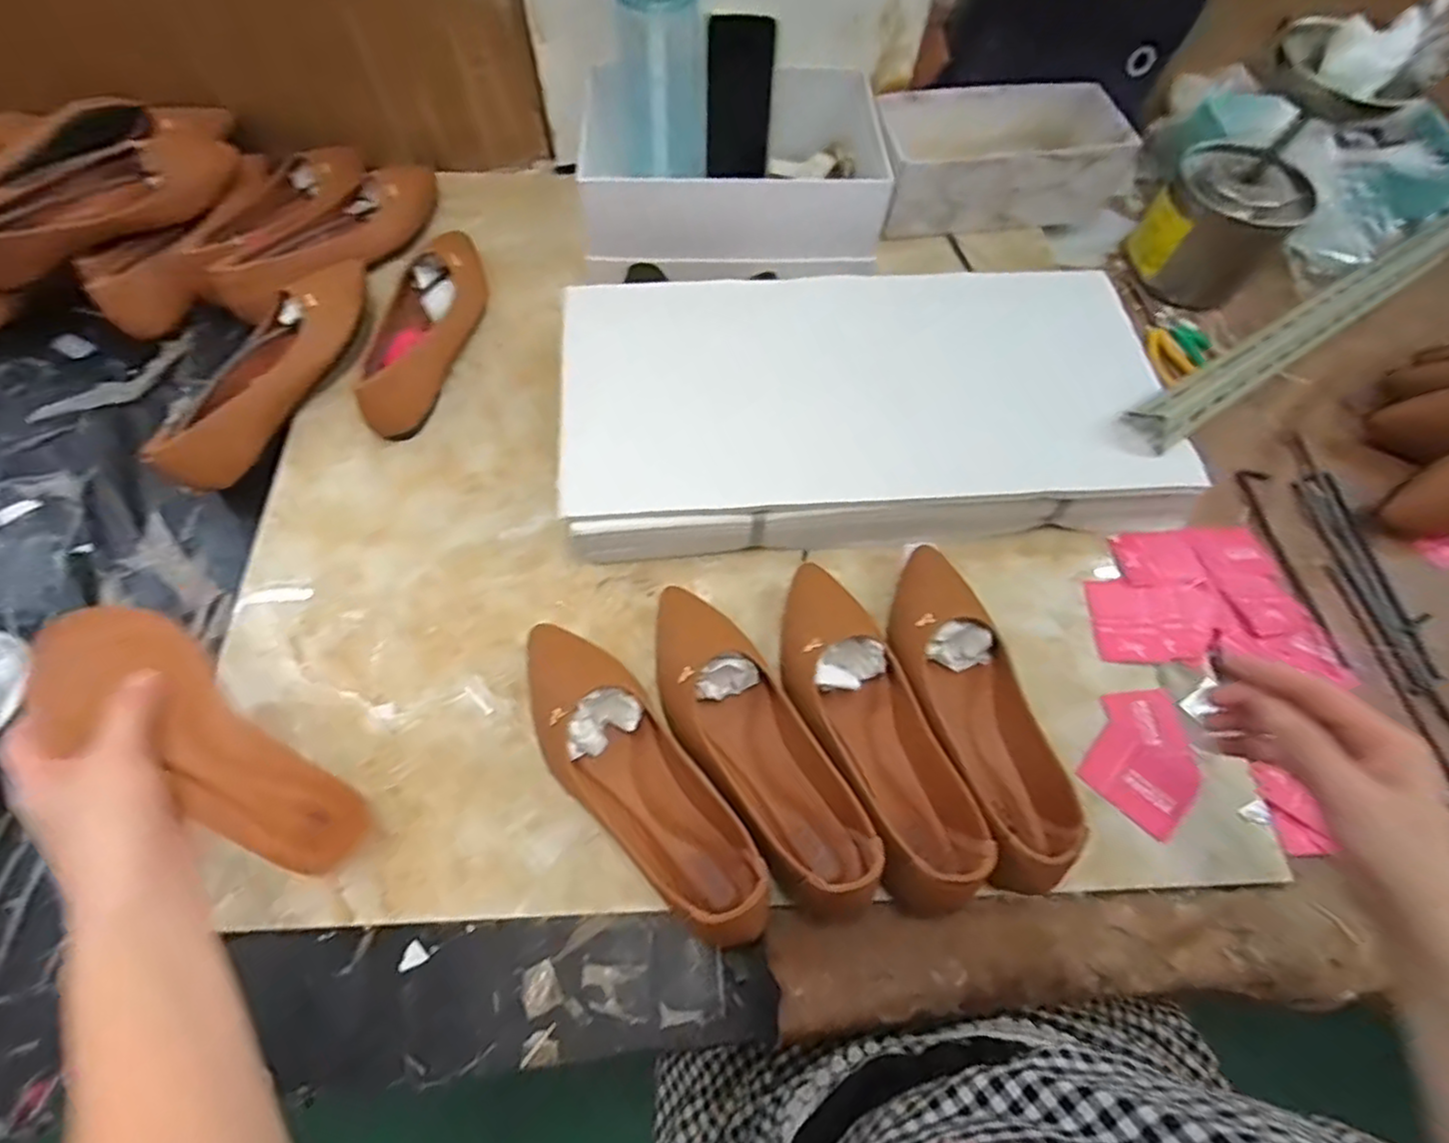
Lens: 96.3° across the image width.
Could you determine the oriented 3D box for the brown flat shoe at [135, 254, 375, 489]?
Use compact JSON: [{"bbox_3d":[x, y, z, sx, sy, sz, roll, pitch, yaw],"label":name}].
[{"bbox_3d":[-0.415,-0.190,0.600,0.070,0.052,0.264,23,65,8],"label":"brown flat shoe"}]

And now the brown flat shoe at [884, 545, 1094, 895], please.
[{"bbox_3d":[0.194,0.093,0.486,0.098,0.067,0.251,-13,65,-10],"label":"brown flat shoe"}]

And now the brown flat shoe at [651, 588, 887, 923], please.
[{"bbox_3d":[0.018,0.118,0.468,0.080,0.067,0.251,-27,69,-15],"label":"brown flat shoe"}]

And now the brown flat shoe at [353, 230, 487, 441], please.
[{"bbox_3d":[-0.295,-0.241,0.627,0.079,0.061,0.250,13,64,3],"label":"brown flat shoe"}]

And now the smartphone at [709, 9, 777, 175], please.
[{"bbox_3d":[0.018,-0.507,0.699,0.069,0.140,0.013,4,48,2],"label":"smartphone"}]

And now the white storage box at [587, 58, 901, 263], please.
[{"bbox_3d":[0.007,-0.439,0.697,0.317,0.102,0.193,5,64,-1],"label":"white storage box"}]

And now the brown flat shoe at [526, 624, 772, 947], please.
[{"bbox_3d":[-0.065,0.145,0.465,0.080,0.042,0.252,-34,71,-18],"label":"brown flat shoe"}]

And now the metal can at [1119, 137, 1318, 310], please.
[{"bbox_3d":[0.550,-0.388,0.732,0.136,0.116,0.121,37,67,14],"label":"metal can"}]

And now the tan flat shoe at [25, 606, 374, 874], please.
[{"bbox_3d":[-0.306,0.100,0.380,0.210,0.049,0.067,41,67,-3],"label":"tan flat shoe"}]

